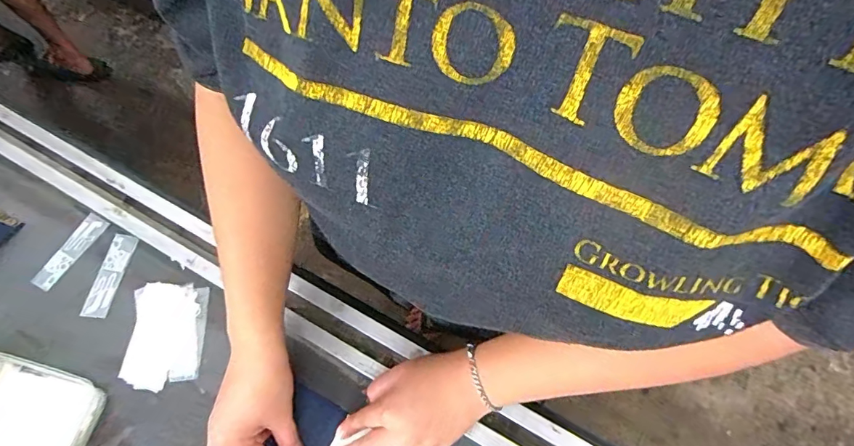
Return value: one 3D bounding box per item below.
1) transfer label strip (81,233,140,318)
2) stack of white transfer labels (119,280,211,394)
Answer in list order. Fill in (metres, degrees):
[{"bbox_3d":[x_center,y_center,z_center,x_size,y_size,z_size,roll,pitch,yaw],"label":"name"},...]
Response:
[{"bbox_3d":[-0.355,0.058,0.494,0.032,0.004,0.094,11,71,6],"label":"transfer label strip"},{"bbox_3d":[-0.277,0.118,0.468,0.076,0.007,0.107,-2,70,1],"label":"stack of white transfer labels"}]

